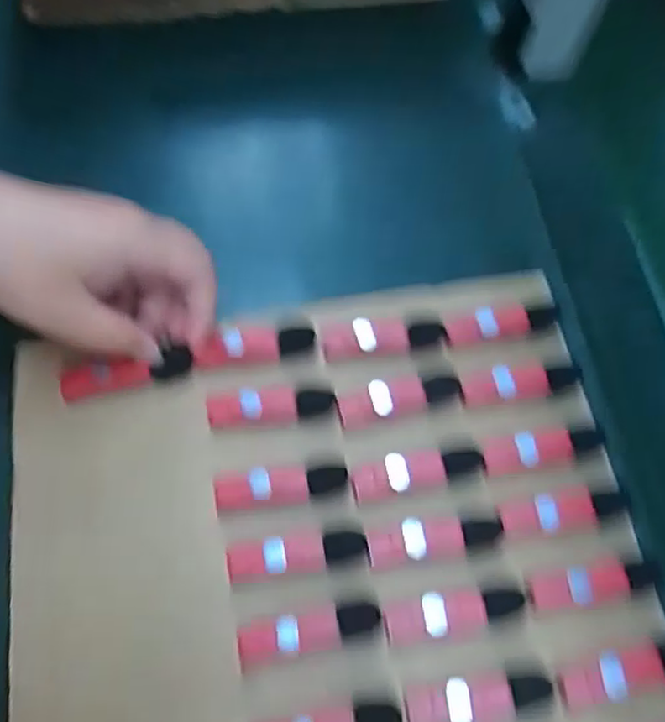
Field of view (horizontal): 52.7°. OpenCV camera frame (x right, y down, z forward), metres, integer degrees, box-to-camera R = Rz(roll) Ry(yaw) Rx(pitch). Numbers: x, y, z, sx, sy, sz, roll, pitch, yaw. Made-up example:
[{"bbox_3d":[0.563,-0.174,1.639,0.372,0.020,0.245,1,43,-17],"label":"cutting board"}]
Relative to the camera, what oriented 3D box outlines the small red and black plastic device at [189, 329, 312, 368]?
[{"bbox_3d":[-0.042,-0.009,0.359,0.064,0.012,0.018,-6,66,-5],"label":"small red and black plastic device"}]

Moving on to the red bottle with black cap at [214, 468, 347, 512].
[{"bbox_3d":[-0.025,0.060,0.323,0.063,0.008,0.016,-5,66,-4],"label":"red bottle with black cap"}]

